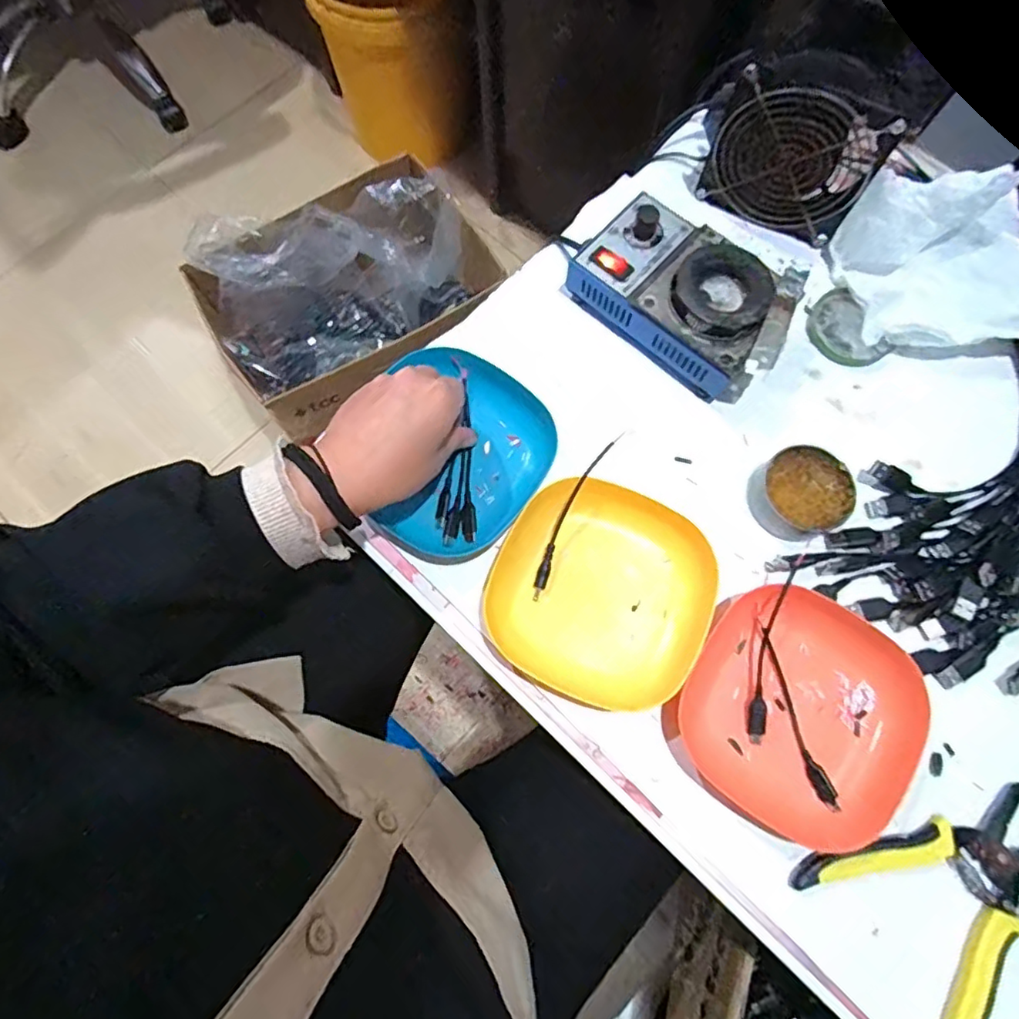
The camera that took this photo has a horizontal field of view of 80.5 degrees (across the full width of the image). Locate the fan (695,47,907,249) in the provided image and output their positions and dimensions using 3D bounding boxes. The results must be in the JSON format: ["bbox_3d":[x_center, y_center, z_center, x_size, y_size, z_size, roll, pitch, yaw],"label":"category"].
[{"bbox_3d":[0.212,-0.272,0.456,0.124,0.125,0.030,25,76,8],"label":"fan"}]

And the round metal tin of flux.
[{"bbox_3d":[0.207,-0.012,0.427,0.063,0.021,0.062,0,74,1],"label":"round metal tin of flux"}]

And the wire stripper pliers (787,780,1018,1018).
[{"bbox_3d":[0.268,0.231,0.359,0.153,0.016,0.118,-30,76,-8],"label":"wire stripper pliers"}]

